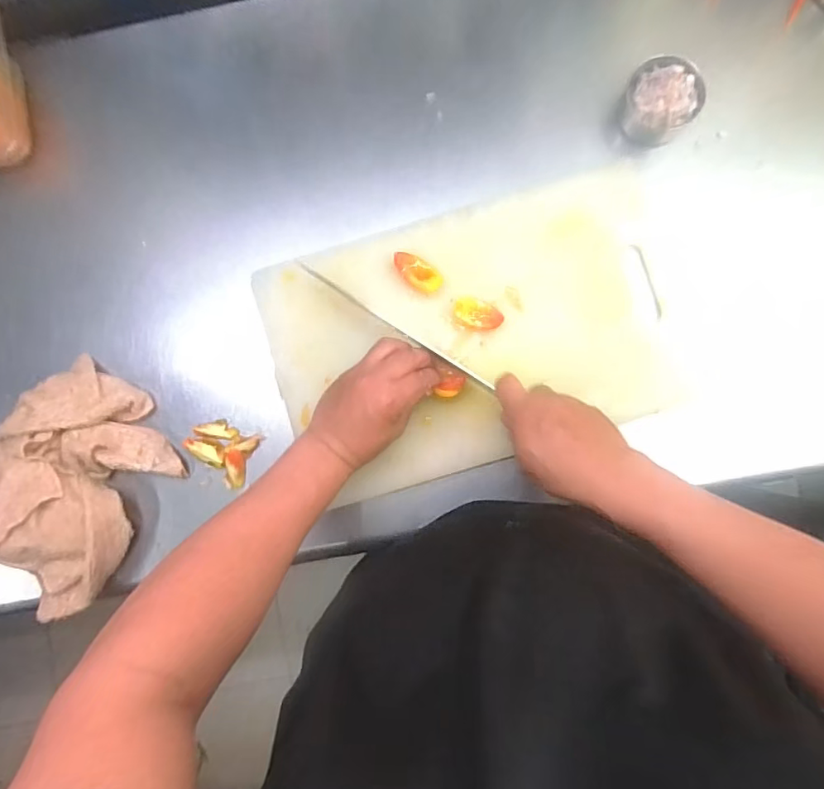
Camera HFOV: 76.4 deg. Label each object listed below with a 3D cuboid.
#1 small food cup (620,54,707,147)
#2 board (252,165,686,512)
[{"bbox_3d":[0.242,-0.285,0.506,0.062,0.033,0.067,0,87,3],"label":"small food cup"},{"bbox_3d":[0.058,-0.055,0.522,0.381,0.021,0.243,-17,91,1],"label":"board"}]

